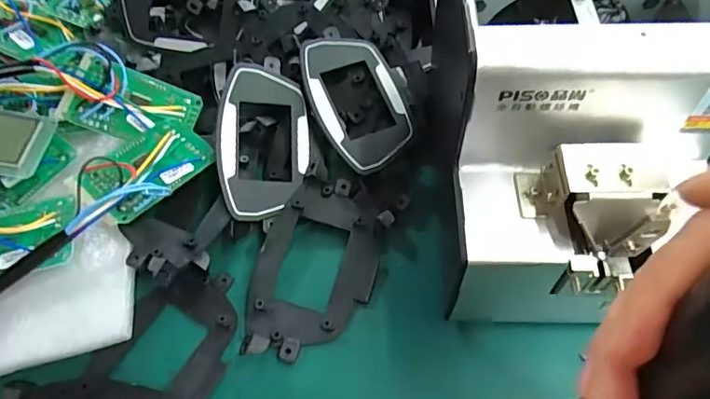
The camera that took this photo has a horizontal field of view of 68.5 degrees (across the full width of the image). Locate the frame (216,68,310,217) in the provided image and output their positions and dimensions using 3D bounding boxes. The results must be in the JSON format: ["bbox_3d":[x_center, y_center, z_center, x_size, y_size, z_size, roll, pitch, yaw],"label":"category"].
[{"bbox_3d":[-0.059,-0.038,0.340,0.059,0.006,0.102,3,75,-18],"label":"frame"}]

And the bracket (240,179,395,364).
[{"bbox_3d":[-0.024,0.041,0.312,0.070,0.014,0.113,14,61,10],"label":"bracket"}]

